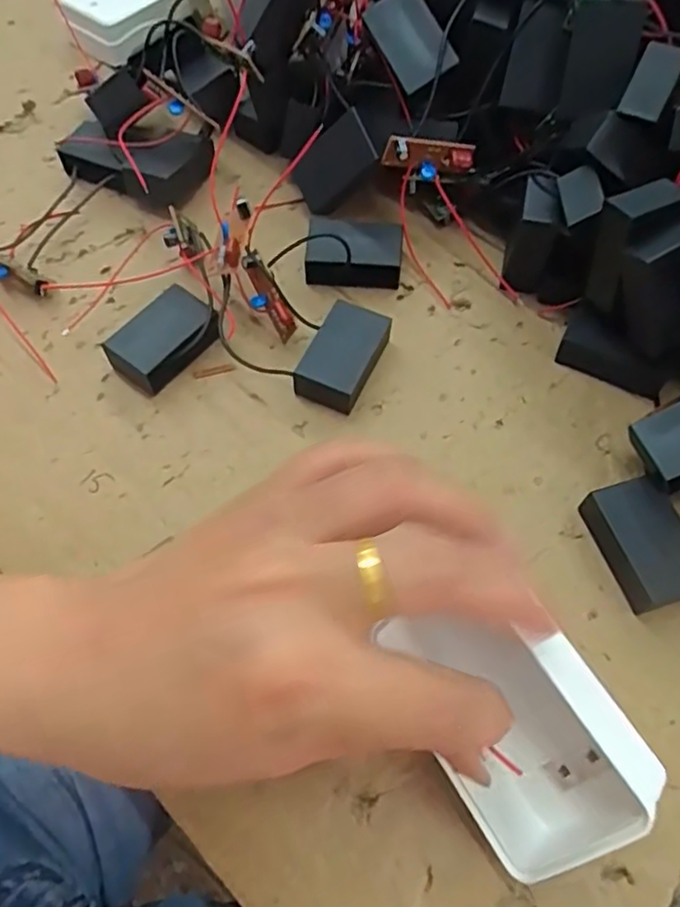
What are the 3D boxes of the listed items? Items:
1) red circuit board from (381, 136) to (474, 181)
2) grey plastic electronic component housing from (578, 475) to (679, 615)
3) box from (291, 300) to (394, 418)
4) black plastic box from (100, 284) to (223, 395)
[{"bbox_3d":[0.045,-0.143,0.318,0.048,0.018,0.009,-2,60,-19],"label":"red circuit board"},{"bbox_3d":[0.120,0.035,0.256,0.031,0.015,0.048,-19,63,-10],"label":"grey plastic electronic component housing"},{"bbox_3d":[0.001,-0.042,0.296,0.030,0.019,0.050,26,65,14],"label":"box"},{"bbox_3d":[-0.083,-0.052,0.302,0.031,0.017,0.051,33,66,17],"label":"black plastic box"}]

